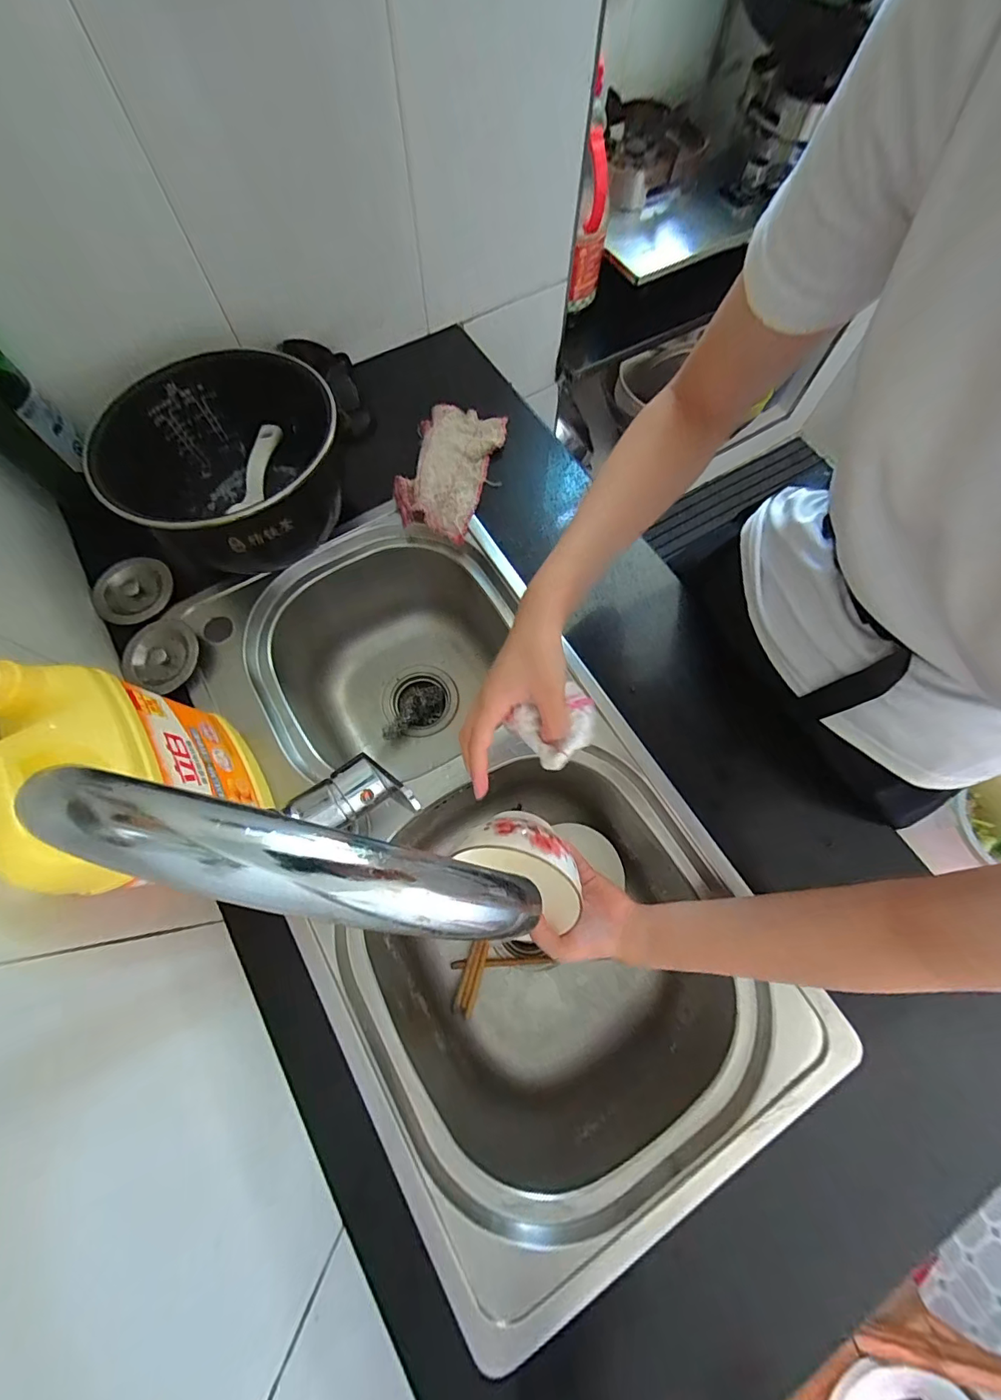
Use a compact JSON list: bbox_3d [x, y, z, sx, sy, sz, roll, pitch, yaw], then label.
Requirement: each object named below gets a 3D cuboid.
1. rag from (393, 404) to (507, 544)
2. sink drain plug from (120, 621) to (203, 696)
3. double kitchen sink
[{"bbox_3d":[-0.064,-0.297,0.589,0.100,0.043,0.192,16,70,5],"label":"rag"},{"bbox_3d":[-0.359,-0.050,0.504,0.072,0.013,0.077,0,70,-1],"label":"sink drain plug"},{"bbox_3d":[-0.035,0.130,0.561,0.361,0.213,0.706,-28,73,-11],"label":"double kitchen sink"}]

